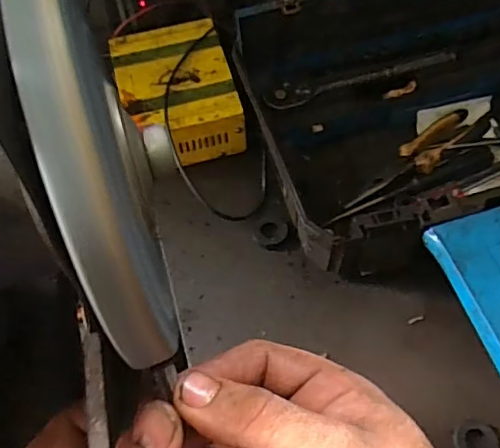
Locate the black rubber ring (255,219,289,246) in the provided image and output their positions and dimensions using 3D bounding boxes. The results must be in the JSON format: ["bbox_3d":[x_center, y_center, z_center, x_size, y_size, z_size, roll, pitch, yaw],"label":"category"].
[{"bbox_3d":[0.024,0.008,0.624,0.037,0.004,0.032,-3,59,1],"label":"black rubber ring"}]

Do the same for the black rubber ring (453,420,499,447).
[{"bbox_3d":[0.205,0.197,0.506,0.038,0.008,0.037,-1,59,2],"label":"black rubber ring"}]

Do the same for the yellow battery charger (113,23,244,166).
[{"bbox_3d":[-0.090,-0.161,0.688,0.133,0.066,0.187,-16,60,-7],"label":"yellow battery charger"}]

